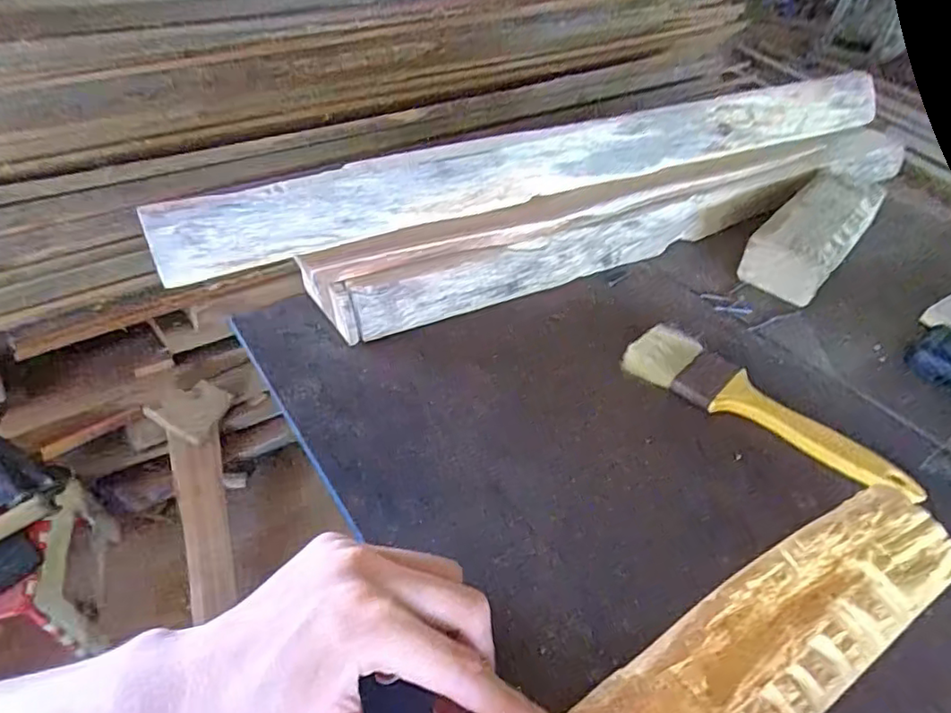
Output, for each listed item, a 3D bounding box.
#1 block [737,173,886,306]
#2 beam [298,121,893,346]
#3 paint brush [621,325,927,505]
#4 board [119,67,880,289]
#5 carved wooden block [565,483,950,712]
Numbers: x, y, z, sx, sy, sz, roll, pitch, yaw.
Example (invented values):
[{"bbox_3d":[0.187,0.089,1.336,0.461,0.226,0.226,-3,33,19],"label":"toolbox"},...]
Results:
[{"bbox_3d":[0.296,-0.107,0.519,0.063,0.045,0.180,33,48,29],"label":"block"},{"bbox_3d":[0.162,-0.122,0.515,0.614,0.060,0.050,-17,45,-23],"label":"beam"},{"bbox_3d":[0.181,0.030,0.374,0.175,0.009,0.049,28,46,25],"label":"paint brush"},{"bbox_3d":[0.101,-0.166,0.485,0.676,0.055,0.017,-19,16,-23],"label":"board"},{"bbox_3d":[0.125,0.119,0.246,0.201,0.042,0.052,-20,46,-26],"label":"carved wooden block"}]

